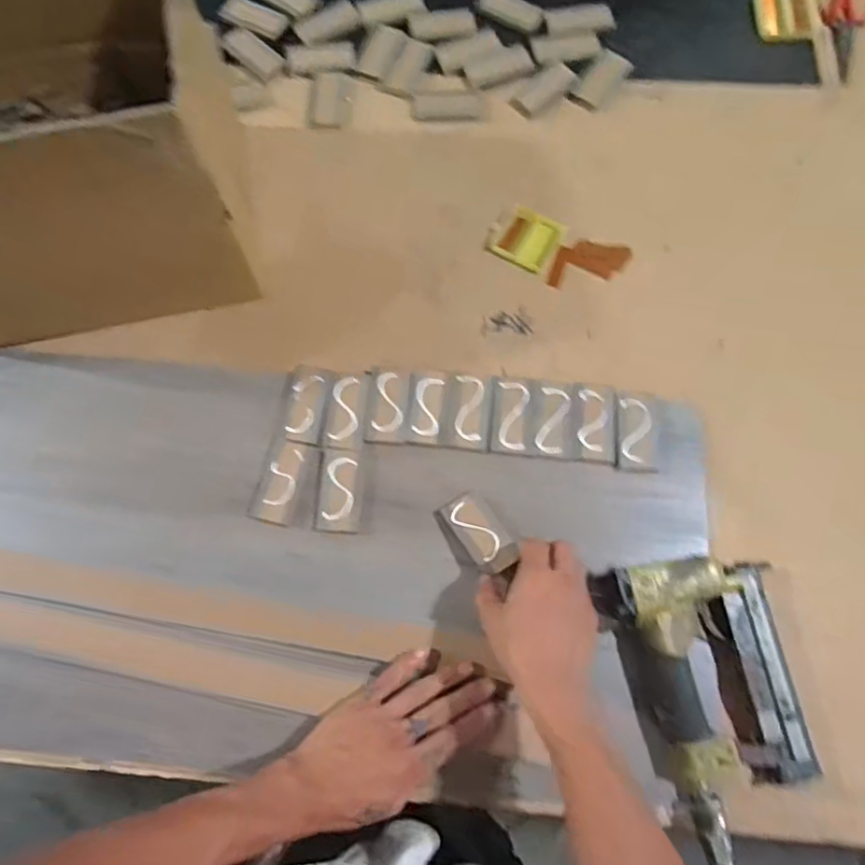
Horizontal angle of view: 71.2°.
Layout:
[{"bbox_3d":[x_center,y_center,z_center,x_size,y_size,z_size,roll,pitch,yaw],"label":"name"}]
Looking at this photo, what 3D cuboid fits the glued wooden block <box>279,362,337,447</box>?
[{"bbox_3d":[-0.125,-0.029,0.613,0.042,0.017,0.083,9,73,3],"label":"glued wooden block"}]

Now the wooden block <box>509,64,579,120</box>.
[{"bbox_3d":[0.137,-0.420,0.741,0.085,0.010,0.040,-43,77,-12],"label":"wooden block"}]

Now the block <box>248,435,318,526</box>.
[{"bbox_3d":[-0.145,0.046,0.582,0.043,0.008,0.081,16,73,5],"label":"block"}]

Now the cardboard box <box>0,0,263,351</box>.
[{"bbox_3d":[-0.369,-0.273,0.571,0.334,0.239,0.270,-11,73,-4],"label":"cardboard box"}]

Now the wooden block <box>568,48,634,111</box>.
[{"bbox_3d":[0.211,-0.440,0.755,0.044,0.010,0.091,38,76,11],"label":"wooden block"}]

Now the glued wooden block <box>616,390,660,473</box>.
[{"bbox_3d":[0.201,-0.003,0.597,0.040,0.012,0.088,7,73,2],"label":"glued wooden block"}]

